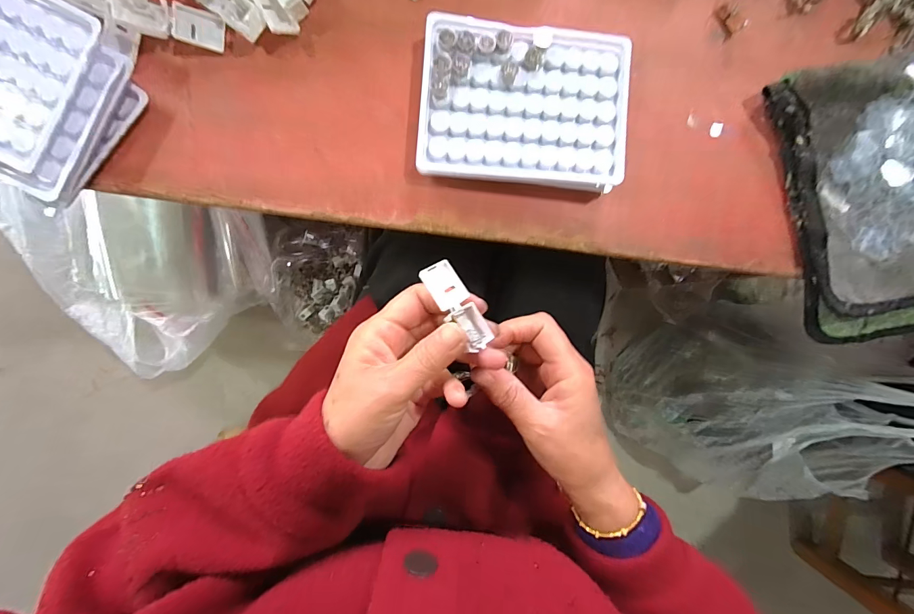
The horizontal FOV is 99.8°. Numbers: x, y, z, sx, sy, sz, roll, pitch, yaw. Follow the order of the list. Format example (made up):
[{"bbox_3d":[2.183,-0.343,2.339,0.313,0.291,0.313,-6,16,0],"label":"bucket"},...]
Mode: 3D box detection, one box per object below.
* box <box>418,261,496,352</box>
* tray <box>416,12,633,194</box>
[{"bbox_3d":[0.000,0.000,0.229,0.020,0.011,0.055,-35,86,-25],"label":"box"},{"bbox_3d":[0.043,-0.128,0.247,0.129,0.018,0.093,4,93,-4],"label":"tray"}]

